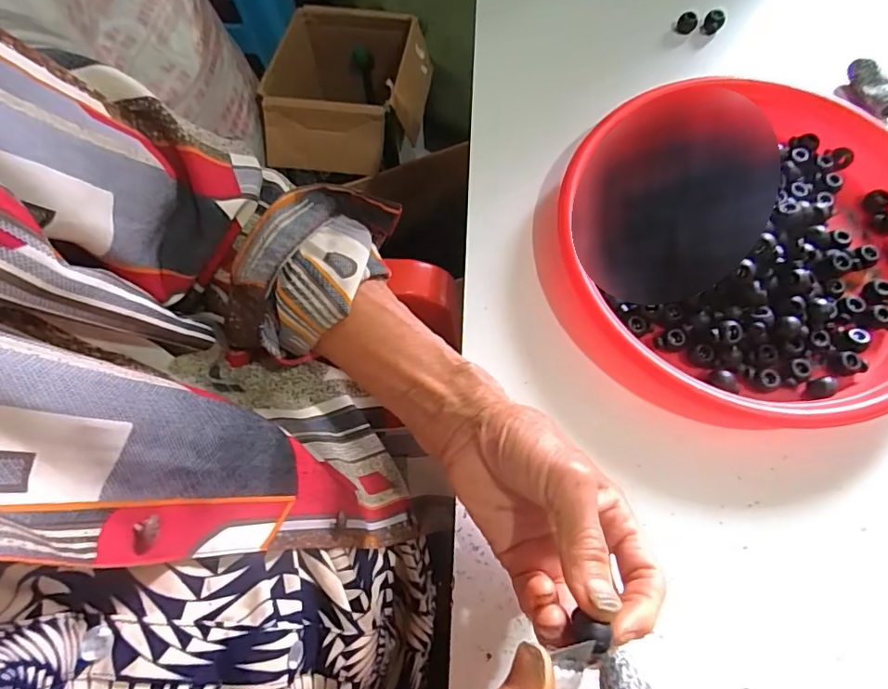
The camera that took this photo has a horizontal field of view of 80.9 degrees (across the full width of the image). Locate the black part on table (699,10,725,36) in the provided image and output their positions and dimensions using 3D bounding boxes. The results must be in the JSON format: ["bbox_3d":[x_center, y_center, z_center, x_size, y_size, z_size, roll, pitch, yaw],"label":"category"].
[{"bbox_3d":[0.227,-0.270,0.438,0.016,0.013,0.015,0,69,1],"label":"black part on table"}]

